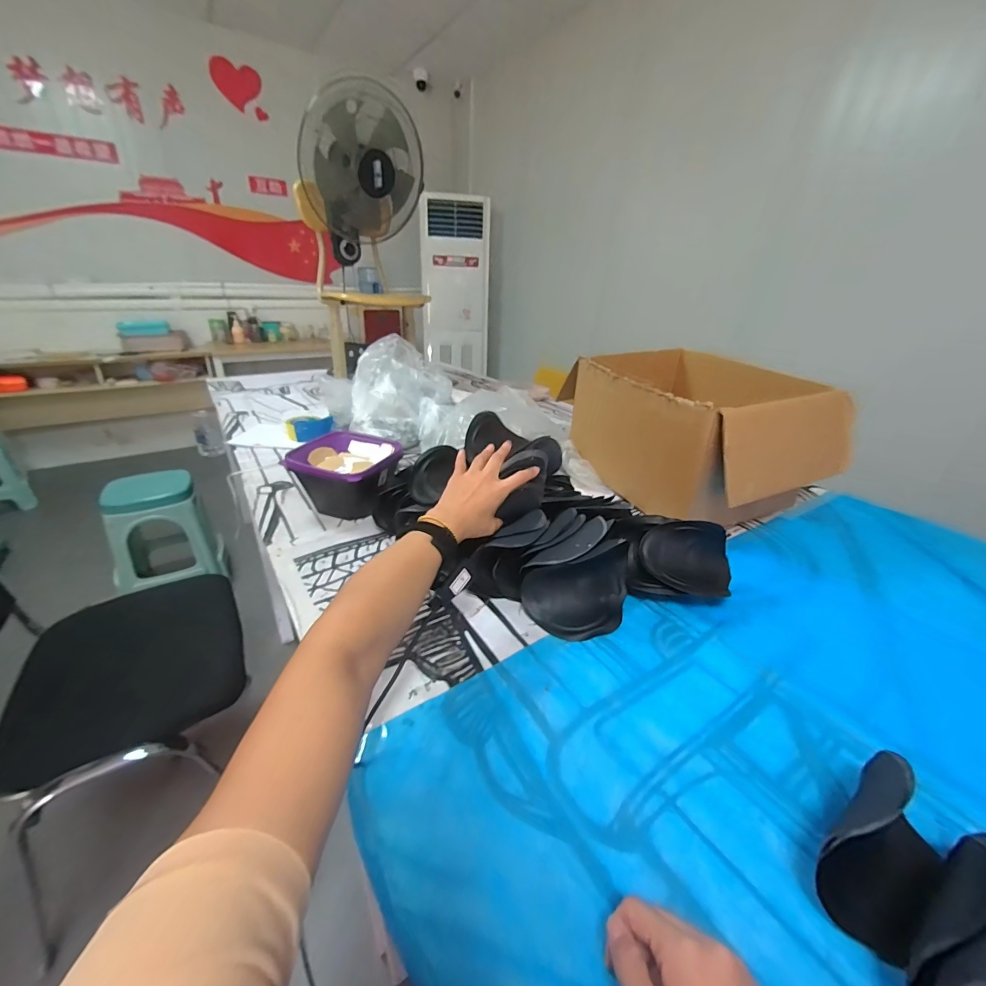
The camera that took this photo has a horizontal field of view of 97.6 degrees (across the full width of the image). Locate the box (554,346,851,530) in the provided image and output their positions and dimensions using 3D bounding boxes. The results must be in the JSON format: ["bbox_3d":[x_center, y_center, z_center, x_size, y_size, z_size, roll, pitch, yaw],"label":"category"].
[{"bbox_3d":[0.443,-0.143,0.997,0.425,0.265,0.566,-10,30,-24],"label":"box"}]

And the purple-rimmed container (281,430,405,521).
[{"bbox_3d":[-0.307,-0.031,0.894,0.197,0.132,0.185,9,28,13],"label":"purple-rimmed container"}]

